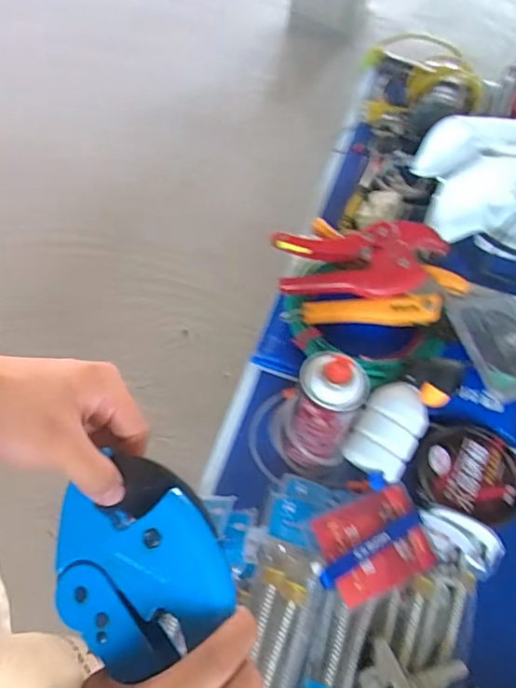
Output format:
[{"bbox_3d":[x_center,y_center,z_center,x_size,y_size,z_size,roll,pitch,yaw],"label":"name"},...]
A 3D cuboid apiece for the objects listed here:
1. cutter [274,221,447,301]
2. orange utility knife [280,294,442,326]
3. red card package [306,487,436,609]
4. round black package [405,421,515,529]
[{"bbox_3d":[0.134,-0.110,0.678,0.222,0.038,0.105,1,60,-3],"label":"cutter"},{"bbox_3d":[0.134,-0.042,0.665,0.200,0.030,0.028,0,60,-3],"label":"orange utility knife"},{"bbox_3d":[0.119,0.206,0.536,0.123,0.033,0.088,-18,63,-13],"label":"red card package"},{"bbox_3d":[0.241,0.143,0.599,0.123,0.022,0.116,1,60,-2],"label":"round black package"}]

